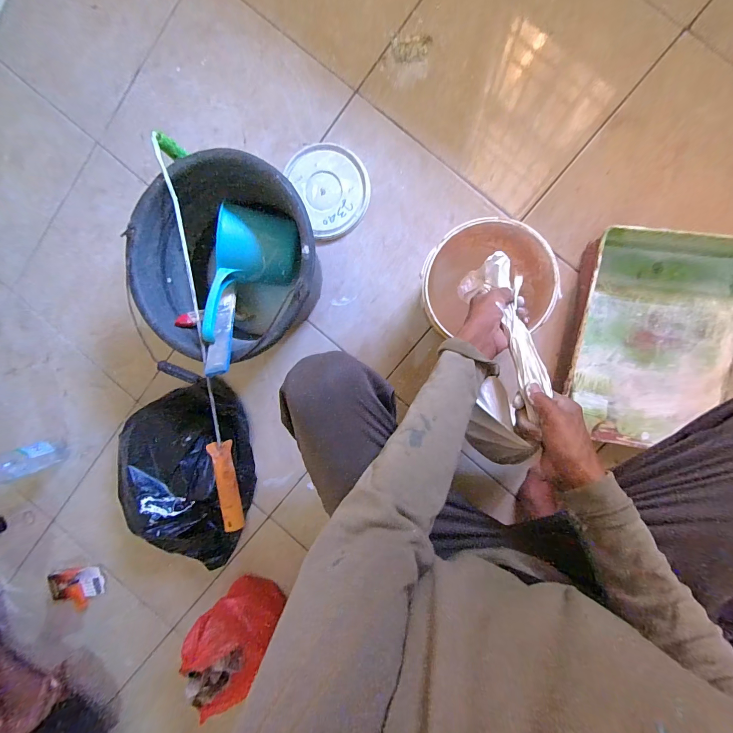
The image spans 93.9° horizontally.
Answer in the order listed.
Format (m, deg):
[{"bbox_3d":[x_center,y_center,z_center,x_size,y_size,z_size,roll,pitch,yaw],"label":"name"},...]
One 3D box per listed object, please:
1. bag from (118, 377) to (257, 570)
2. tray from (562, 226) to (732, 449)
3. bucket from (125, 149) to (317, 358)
[{"bbox_3d":[-0.371,0.235,0.704,0.230,0.164,0.391,-6,94,8],"label":"bag"},{"bbox_3d":[0.488,-0.039,0.581,0.263,0.098,0.340,7,96,7],"label":"tray"},{"bbox_3d":[-0.208,-0.158,0.603,0.278,0.212,0.277,1,95,7],"label":"bucket"}]

